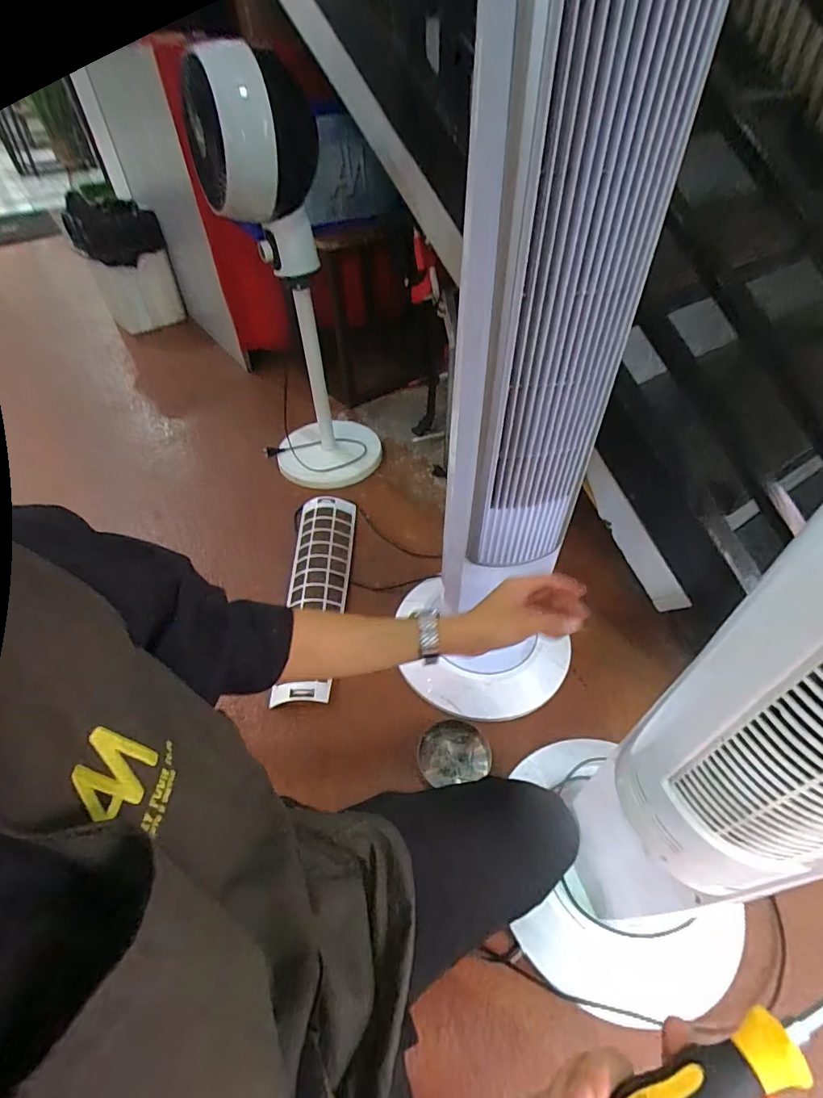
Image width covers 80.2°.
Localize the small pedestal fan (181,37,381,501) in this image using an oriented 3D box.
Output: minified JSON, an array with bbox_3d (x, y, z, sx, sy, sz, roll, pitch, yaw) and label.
[{"bbox_3d":[-0.267,-0.590,1.164,0.286,0.840,0.354,-8,48,-5],"label":"small pedestal fan"}]

